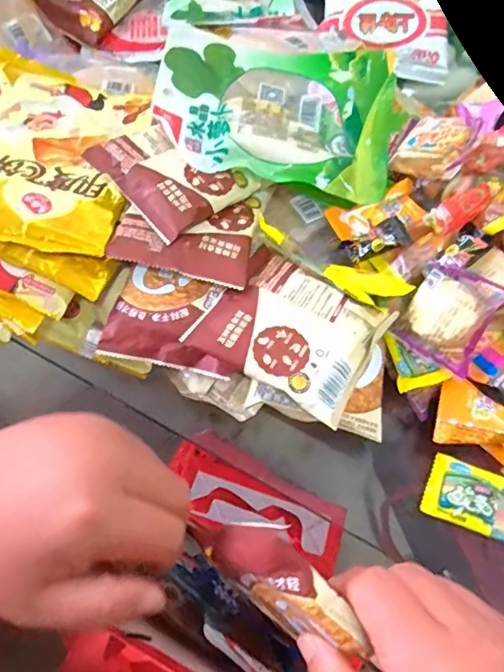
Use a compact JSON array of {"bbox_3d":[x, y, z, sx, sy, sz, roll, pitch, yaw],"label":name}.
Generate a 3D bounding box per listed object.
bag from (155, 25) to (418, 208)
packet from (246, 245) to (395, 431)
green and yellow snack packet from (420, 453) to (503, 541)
[{"bbox_3d":[0.021,-0.164,0.369,0.169,0.031,0.130,9,66,2],"label":"bag"},{"bbox_3d":[0.028,-0.005,0.318,0.094,0.015,0.084,29,69,11],"label":"packet"},{"bbox_3d":[0.157,0.108,0.319,0.098,0.011,0.036,21,67,7],"label":"green and yellow snack packet"}]

